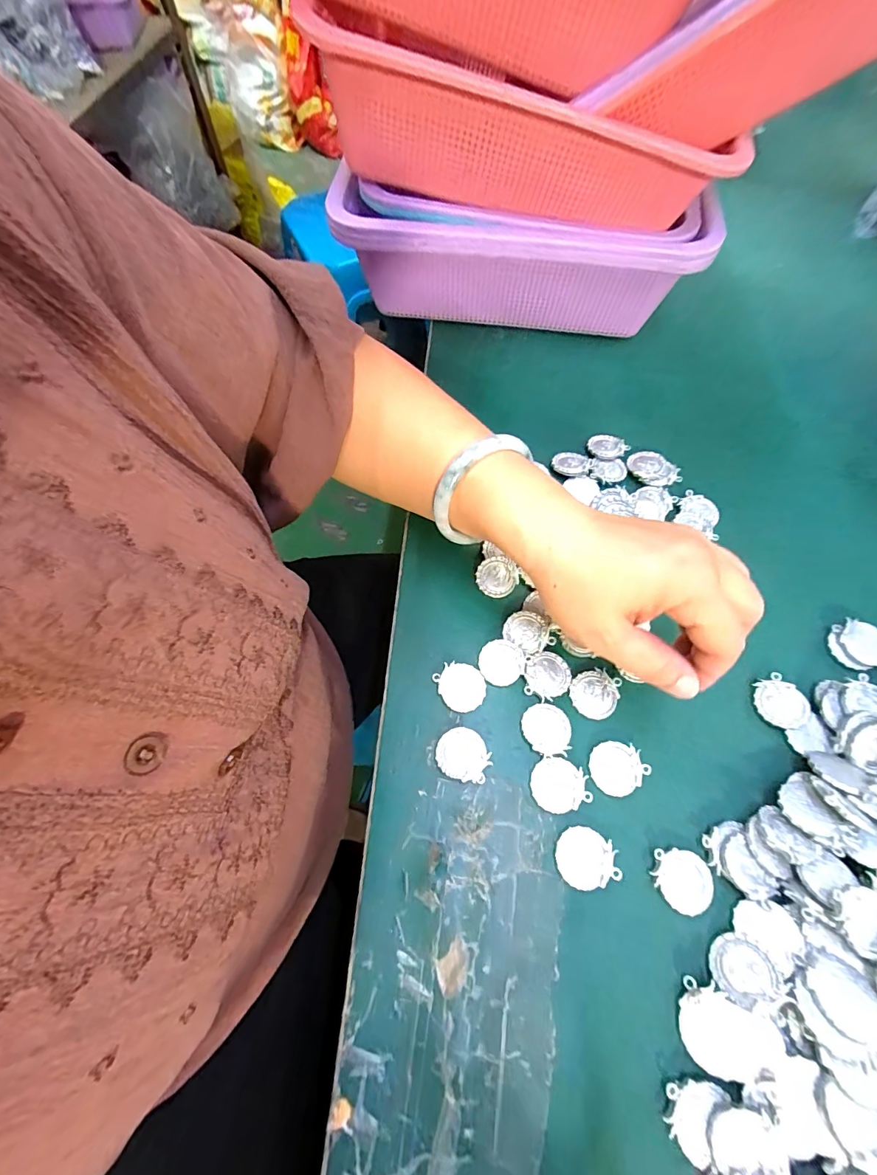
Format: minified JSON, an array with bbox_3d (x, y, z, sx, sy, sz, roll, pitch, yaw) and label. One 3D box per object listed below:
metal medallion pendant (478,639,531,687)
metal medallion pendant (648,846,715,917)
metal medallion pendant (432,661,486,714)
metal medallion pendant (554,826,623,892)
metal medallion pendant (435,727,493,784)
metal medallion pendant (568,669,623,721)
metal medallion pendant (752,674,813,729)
[{"bbox_3d":[0.039,0.046,0.266,0.028,0.004,0.027,0,64,-1],"label":"metal medallion pendant"},{"bbox_3d":[0.123,0.148,0.220,0.029,0.004,0.027,0,64,-1],"label":"metal medallion pendant"},{"bbox_3d":[0.012,0.059,0.261,0.031,0.004,0.027,15,65,6],"label":"metal medallion pendant"},{"bbox_3d":[0.077,0.140,0.224,0.031,0.005,0.027,14,65,6],"label":"metal medallion pendant"},{"bbox_3d":[0.014,0.093,0.242,0.029,0.004,0.026,12,65,14],"label":"metal medallion pendant"},{"bbox_3d":[0.093,0.063,0.260,0.028,0.004,0.029,0,64,-1],"label":"metal medallion pendant"},{"bbox_3d":[0.204,0.069,0.261,0.028,0.006,0.030,-40,71,-18],"label":"metal medallion pendant"}]

